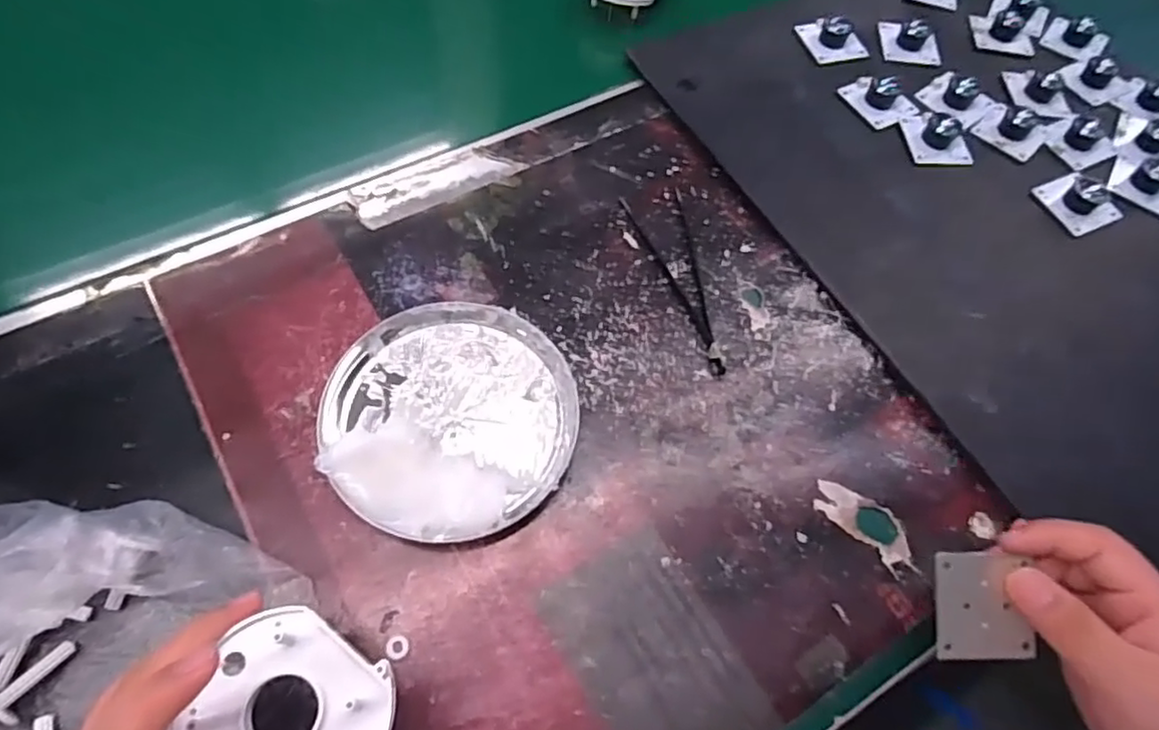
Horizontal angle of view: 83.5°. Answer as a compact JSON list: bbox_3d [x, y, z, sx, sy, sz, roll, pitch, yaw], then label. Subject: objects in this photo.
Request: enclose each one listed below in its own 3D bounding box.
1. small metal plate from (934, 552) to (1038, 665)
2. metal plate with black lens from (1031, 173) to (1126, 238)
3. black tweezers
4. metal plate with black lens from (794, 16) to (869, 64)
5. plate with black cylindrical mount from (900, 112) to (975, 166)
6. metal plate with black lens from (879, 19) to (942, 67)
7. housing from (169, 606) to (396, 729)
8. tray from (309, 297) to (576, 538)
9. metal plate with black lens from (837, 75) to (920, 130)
[{"bbox_3d":[0.172,0.103,0.276,0.039,0.004,0.044,1,83,3],"label":"small metal plate"},{"bbox_3d":[0.333,-0.112,0.427,0.043,0.017,0.044,-19,65,-13],"label":"metal plate with black lens"},{"bbox_3d":[0.065,-0.054,0.393,0.038,0.004,0.131,-13,64,-11],"label":"black tweezers"},{"bbox_3d":[0.193,-0.251,0.491,0.044,0.017,0.045,-14,64,-11],"label":"metal plate with black lens"},{"bbox_3d":[0.248,-0.159,0.445,0.042,0.015,0.044,-1,63,-4],"label":"plate with black cylindrical mount"},{"bbox_3d":[0.255,-0.250,0.493,0.045,0.016,0.038,10,62,1],"label":"metal plate with black lens"},{"bbox_3d":[-0.101,0.124,0.227,0.064,0.011,0.060,1,61,-2],"label":"housing"},{"bbox_3d":[-0.067,0.022,0.333,0.128,0.024,0.126,2,62,-3],"label":"tray"},{"bbox_3d":[0.213,-0.192,0.459,0.039,0.018,0.045,-27,67,-17],"label":"metal plate with black lens"}]

